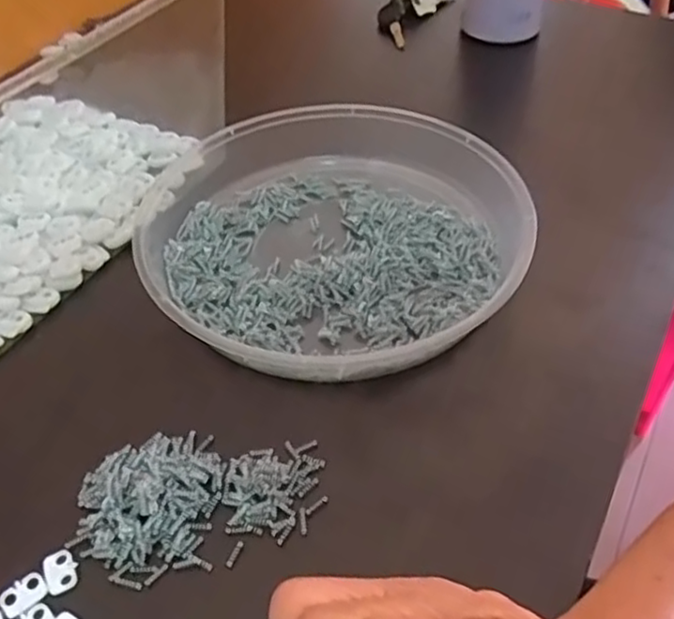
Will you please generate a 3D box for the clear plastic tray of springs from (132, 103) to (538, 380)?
[{"bbox_3d":[-0.010,-0.059,0.430,0.226,0.039,0.239,-24,50,-19],"label":"clear plastic tray of springs"}]

